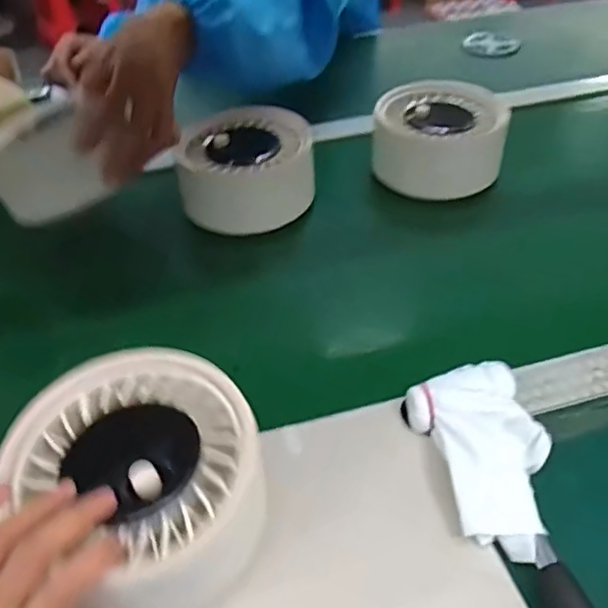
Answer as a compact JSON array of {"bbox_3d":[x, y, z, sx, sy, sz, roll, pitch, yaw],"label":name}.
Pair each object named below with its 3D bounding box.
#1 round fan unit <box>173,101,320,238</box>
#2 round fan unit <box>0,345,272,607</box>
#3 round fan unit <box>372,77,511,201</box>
[{"bbox_3d":[-0.060,-0.145,0.647,0.143,0.065,0.148,-6,43,-3],"label":"round fan unit"},{"bbox_3d":[-0.090,0.097,0.353,0.122,0.057,0.141,-35,52,-29],"label":"round fan unit"},{"bbox_3d":[0.152,-0.189,0.686,0.136,0.074,0.130,8,44,12],"label":"round fan unit"}]

